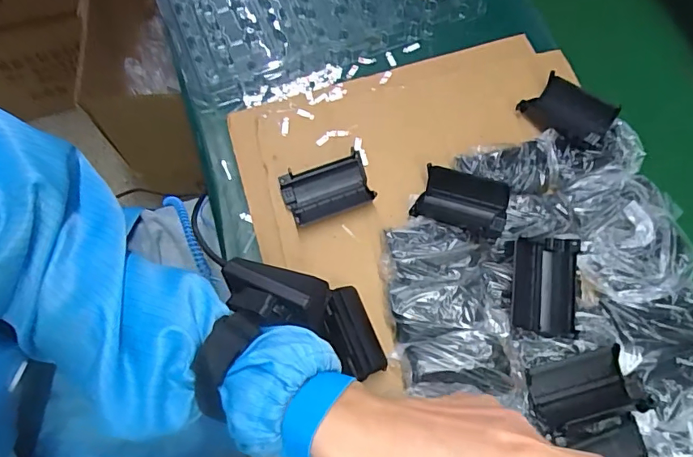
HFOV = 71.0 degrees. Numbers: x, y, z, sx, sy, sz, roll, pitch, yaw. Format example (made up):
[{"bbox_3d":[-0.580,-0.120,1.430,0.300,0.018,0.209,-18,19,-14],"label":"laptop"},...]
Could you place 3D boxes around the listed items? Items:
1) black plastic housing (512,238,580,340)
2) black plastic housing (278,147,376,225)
[{"bbox_3d":[0.146,0.043,0.358,0.043,0.017,0.070,5,77,6],"label":"black plastic housing"},{"bbox_3d":[-0.017,-0.032,0.401,0.070,0.021,0.040,-15,71,-8],"label":"black plastic housing"}]

